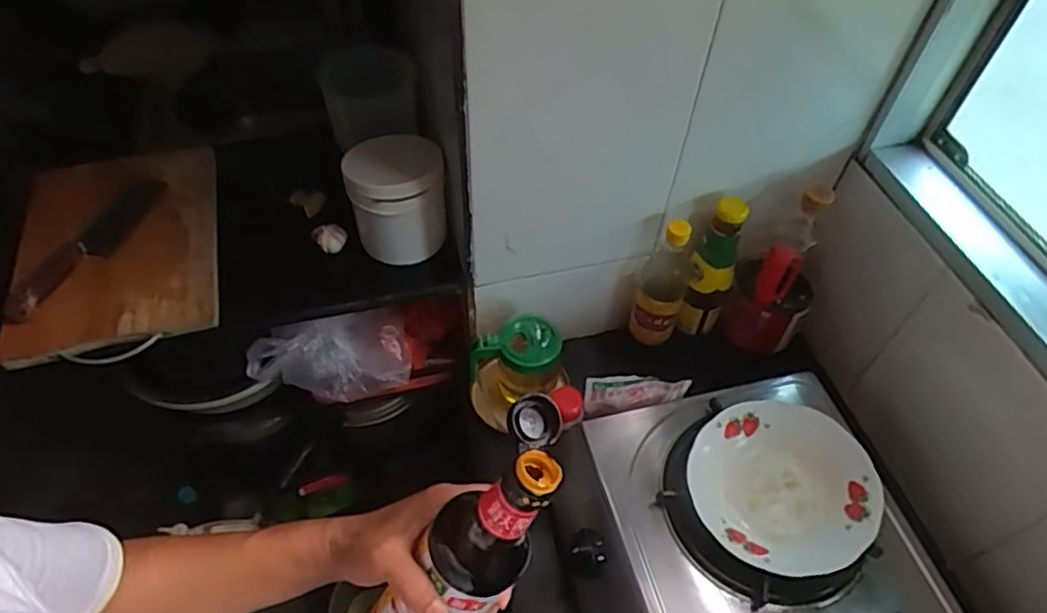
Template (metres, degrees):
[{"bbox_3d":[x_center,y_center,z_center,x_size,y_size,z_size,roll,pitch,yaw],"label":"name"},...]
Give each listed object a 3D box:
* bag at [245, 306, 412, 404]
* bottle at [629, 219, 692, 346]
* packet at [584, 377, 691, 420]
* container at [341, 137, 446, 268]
[{"bbox_3d":[-0.291,0.072,0.989,0.231,0.090,0.109,-8,53,-7],"label":"bag"},{"bbox_3d":[0.196,-0.034,0.926,0.065,0.224,0.067,14,53,9],"label":"bottle"},{"bbox_3d":[0.141,0.109,0.830,0.131,0.062,0.005,-7,34,-3],"label":"packet"},{"bbox_3d":[-0.169,-0.151,0.902,0.121,0.149,0.132,-4,52,-4],"label":"container"}]

